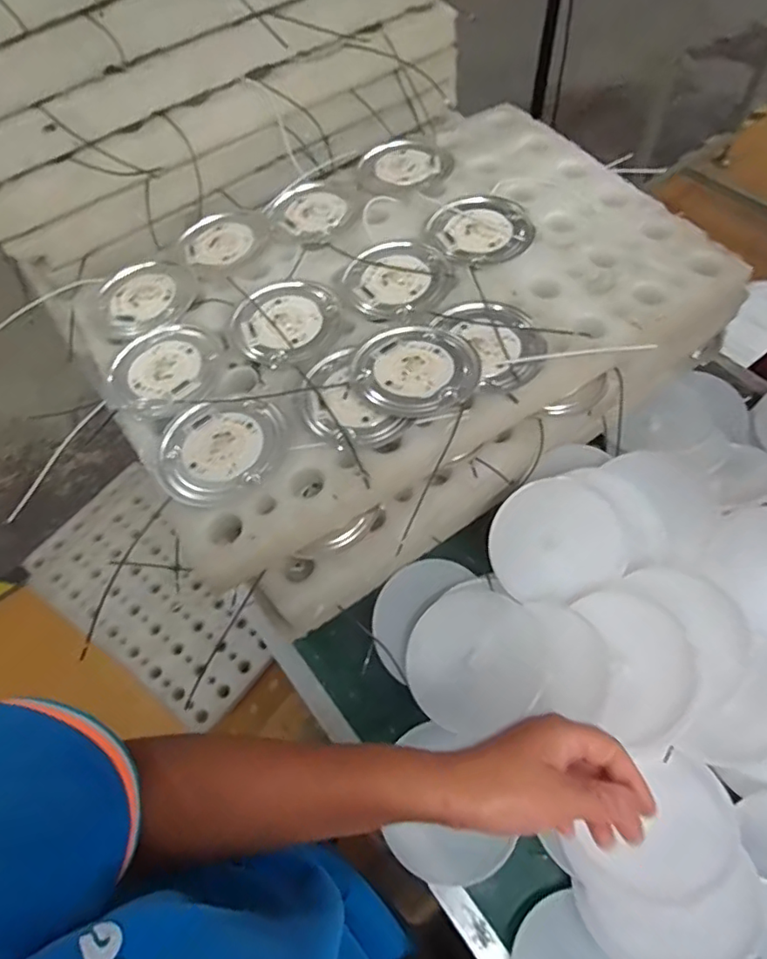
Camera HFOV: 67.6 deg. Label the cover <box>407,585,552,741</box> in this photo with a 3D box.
[{"bbox_3d":[0.075,0.146,0.469,0.107,0.029,0.108,-25,62,-12],"label":"cover"}]

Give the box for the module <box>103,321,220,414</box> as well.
[{"bbox_3d":[-0.194,-0.099,0.504,0.095,0.014,0.097,-3,60,0],"label":"module"}]

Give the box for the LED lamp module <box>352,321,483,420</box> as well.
[{"bbox_3d":[0.030,-0.091,0.476,0.099,0.026,0.097,36,67,20],"label":"LED lamp module"}]

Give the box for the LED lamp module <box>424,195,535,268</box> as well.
[{"bbox_3d":[0.094,-0.242,0.559,0.100,0.012,0.090,7,61,6],"label":"LED lamp module"}]

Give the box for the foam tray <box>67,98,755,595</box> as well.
[{"bbox_3d":[0.012,-0.184,0.544,0.554,0.043,0.407,-27,63,-13],"label":"foam tray"}]

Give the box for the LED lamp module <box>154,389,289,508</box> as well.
[{"bbox_3d":[-0.128,-0.026,0.453,0.101,0.011,0.098,-28,63,-13],"label":"LED lamp module"}]

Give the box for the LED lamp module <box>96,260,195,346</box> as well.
[{"bbox_3d":[-0.231,-0.176,0.548,0.091,0.013,0.092,-30,64,-14],"label":"LED lamp module"}]

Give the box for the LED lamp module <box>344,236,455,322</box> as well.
[{"bbox_3d":[0.014,-0.189,0.536,0.096,0.010,0.100,-17,61,-8],"label":"LED lamp module"}]

